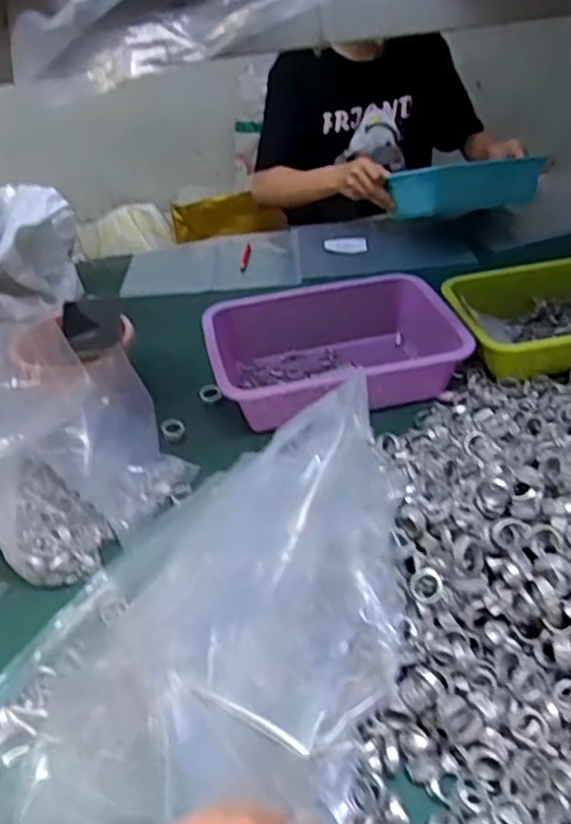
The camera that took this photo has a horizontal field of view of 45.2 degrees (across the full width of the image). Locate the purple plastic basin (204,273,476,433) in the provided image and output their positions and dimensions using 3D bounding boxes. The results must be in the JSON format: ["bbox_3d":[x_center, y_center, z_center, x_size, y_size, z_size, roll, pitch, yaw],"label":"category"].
[{"bbox_3d":[0.057,-0.080,0.902,0.311,0.089,0.224,-12,38,-10],"label":"purple plastic basin"}]

